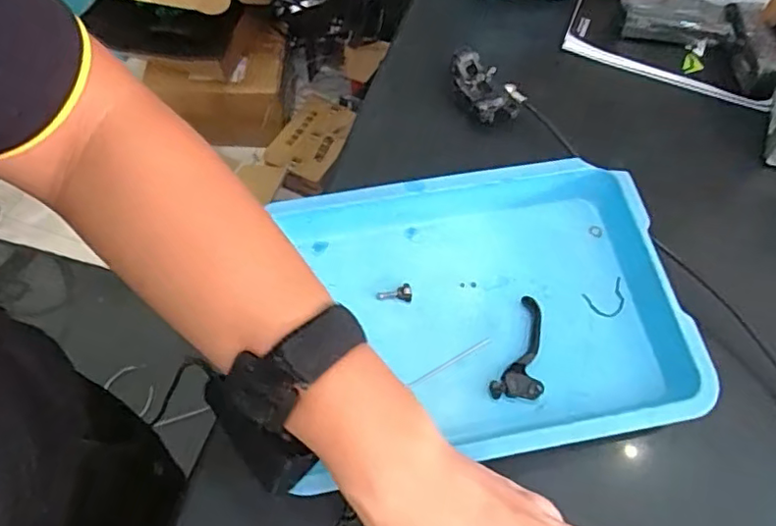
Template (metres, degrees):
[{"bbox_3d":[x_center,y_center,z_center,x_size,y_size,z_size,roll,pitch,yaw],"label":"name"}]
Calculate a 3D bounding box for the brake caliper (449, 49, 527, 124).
[{"bbox_3d":[0.091,-0.163,0.549,0.074,0.032,0.045,36,68,15],"label":"brake caliper"}]

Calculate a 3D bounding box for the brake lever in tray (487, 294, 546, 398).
[{"bbox_3d":[0.106,0.067,0.456,0.037,0.010,0.084,17,65,6],"label":"brake lever in tray"}]

